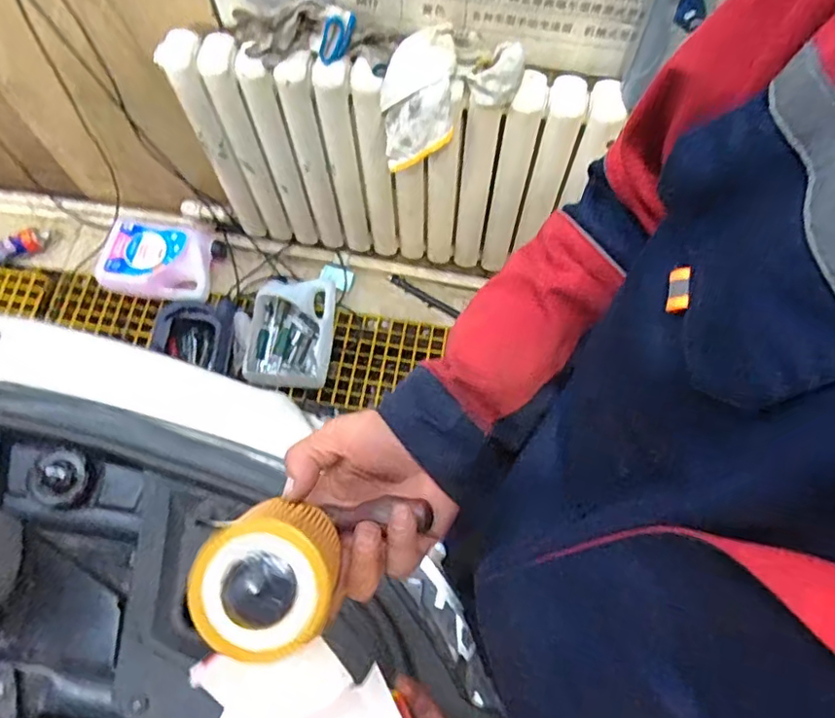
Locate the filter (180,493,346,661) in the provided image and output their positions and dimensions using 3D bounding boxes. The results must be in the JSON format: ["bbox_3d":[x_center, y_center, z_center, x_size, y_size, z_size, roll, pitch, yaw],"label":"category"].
[{"bbox_3d":[-0.082,0.119,0.342,0.069,0.070,0.077,23,82,-1],"label":"filter"}]

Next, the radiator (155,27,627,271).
[{"bbox_3d":[-0.053,-0.397,1.274,0.809,0.544,0.087,11,69,4],"label":"radiator"}]

